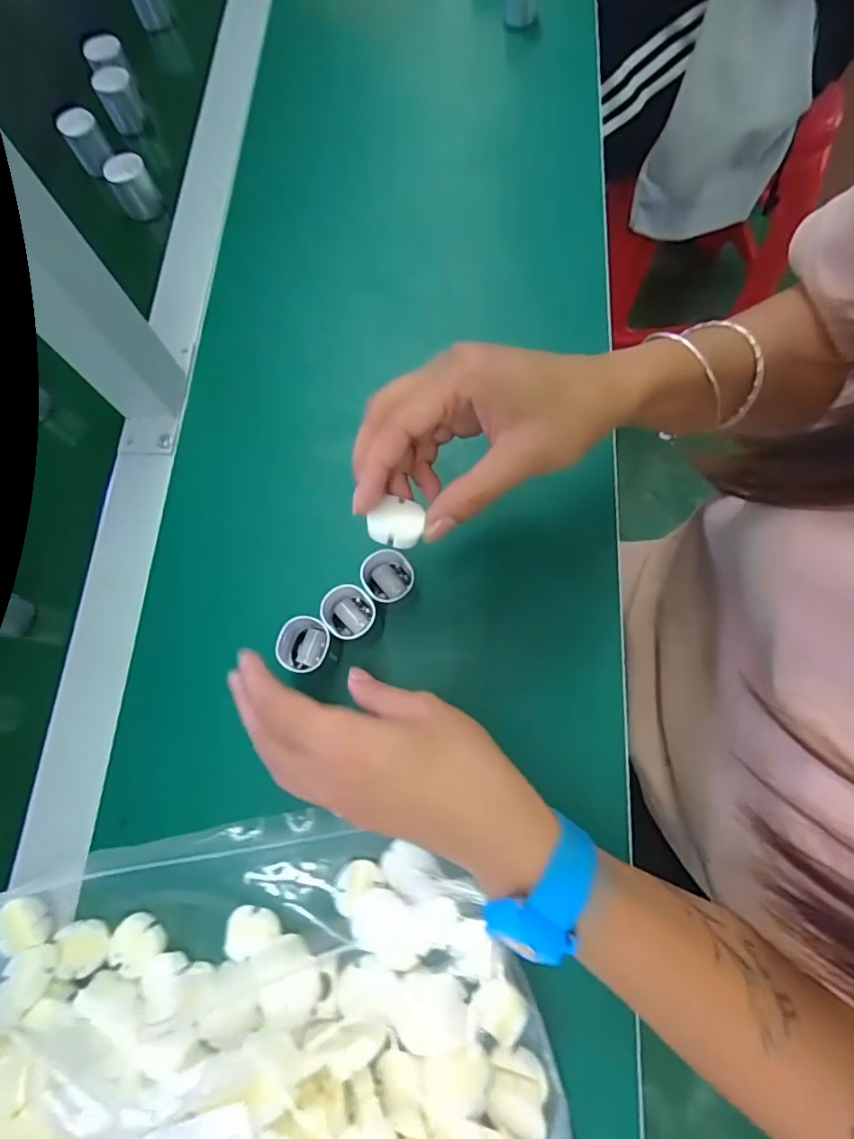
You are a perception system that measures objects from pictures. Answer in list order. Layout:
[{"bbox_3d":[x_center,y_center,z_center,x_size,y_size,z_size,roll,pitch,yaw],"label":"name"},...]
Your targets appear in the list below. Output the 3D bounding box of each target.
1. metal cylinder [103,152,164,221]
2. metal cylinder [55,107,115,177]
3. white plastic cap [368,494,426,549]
[{"bbox_3d":[-0.236,-0.307,0.449,0.031,0.038,0.028,-30,74,-8],"label":"metal cylinder"},{"bbox_3d":[-0.285,-0.359,0.465,0.029,0.032,0.034,-36,75,-10],"label":"metal cylinder"},{"bbox_3d":[-0.015,-0.023,0.261,0.024,0.006,0.024,0,72,1],"label":"white plastic cap"}]

